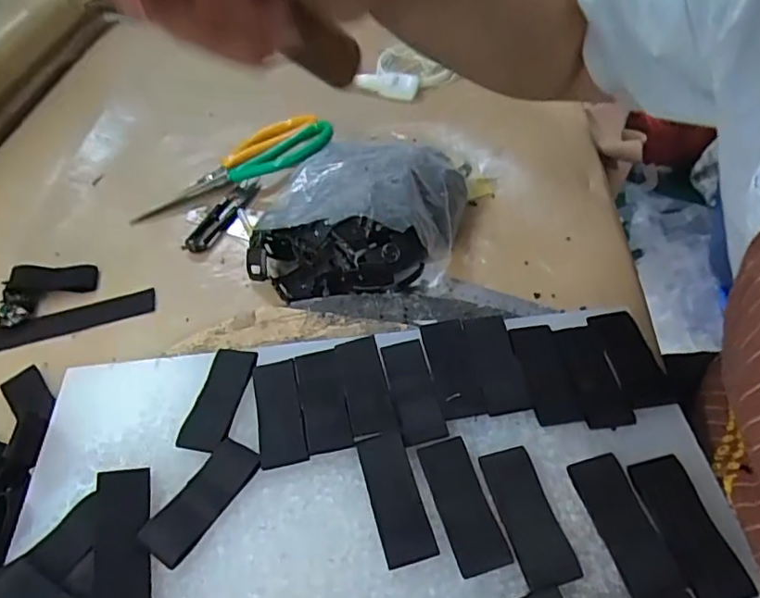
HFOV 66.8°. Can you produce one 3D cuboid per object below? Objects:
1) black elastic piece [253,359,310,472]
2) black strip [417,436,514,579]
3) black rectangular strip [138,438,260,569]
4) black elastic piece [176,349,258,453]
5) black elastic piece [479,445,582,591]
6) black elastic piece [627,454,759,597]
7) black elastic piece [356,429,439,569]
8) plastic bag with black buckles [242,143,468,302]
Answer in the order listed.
[{"bbox_3d":[-0.057,0.064,0.328,0.025,0.004,0.067,-14,45,-4],"label":"black elastic piece"},{"bbox_3d":[0.041,0.101,0.286,0.025,0.004,0.066,-15,49,-8],"label":"black strip"},{"bbox_3d":[-0.092,0.102,0.296,0.026,0.005,0.064,26,56,25],"label":"black rectangular strip"},{"bbox_3d":[-0.093,0.057,0.337,0.027,0.004,0.067,3,46,11],"label":"black elastic piece"},{"bbox_3d":[0.071,0.103,0.279,0.025,0.004,0.066,-15,47,-6],"label":"black elastic piece"},{"bbox_3d":[0.144,0.106,0.270,0.027,0.004,0.067,-14,47,-4],"label":"black elastic piece"},{"bbox_3d":[0.007,0.098,0.290,0.024,0.005,0.066,-14,49,-7],"label":"black elastic piece"},{"bbox_3d":[-0.016,-0.071,0.444,0.143,0.066,0.151,9,50,13],"label":"plastic bag with black buckles"}]

